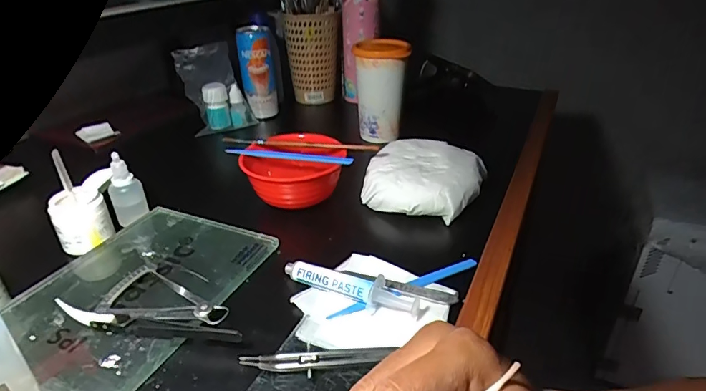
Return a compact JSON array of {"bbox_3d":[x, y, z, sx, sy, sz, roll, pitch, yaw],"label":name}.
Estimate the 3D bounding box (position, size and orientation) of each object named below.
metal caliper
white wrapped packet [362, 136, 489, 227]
[{"bbox_3d":[-0.151,0.082,0.343,0.106,0.011,0.053,18,34,30],"label":"metal caliper"},{"bbox_3d":[0.076,-0.020,0.482,0.122,0.040,0.098,8,30,14],"label":"white wrapped packet"}]

